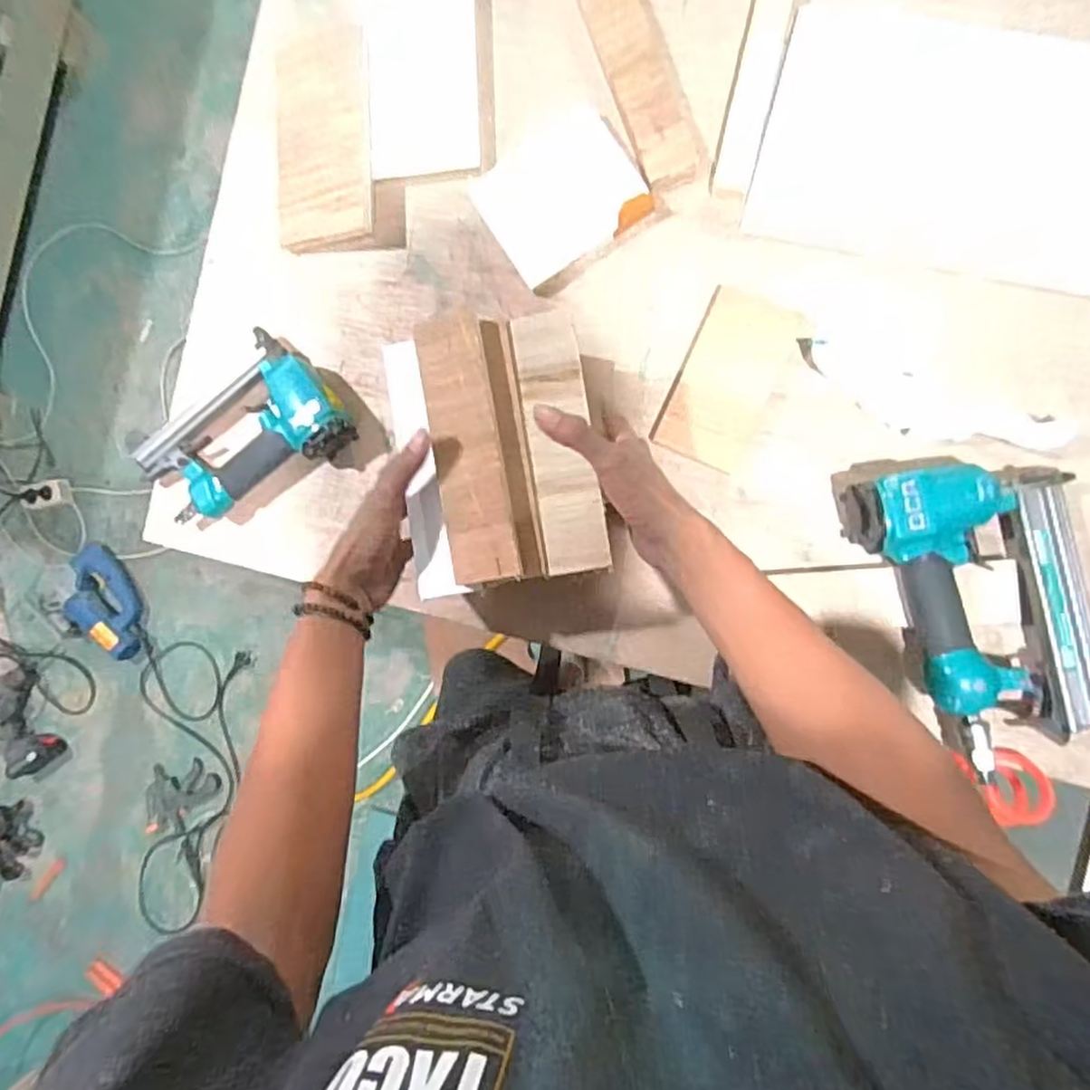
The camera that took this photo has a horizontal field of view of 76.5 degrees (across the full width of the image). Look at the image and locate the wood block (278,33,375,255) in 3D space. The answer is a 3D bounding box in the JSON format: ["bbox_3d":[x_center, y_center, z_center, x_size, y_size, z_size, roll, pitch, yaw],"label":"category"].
[{"bbox_3d":[-0.209,-0.383,0.659,0.095,0.029,0.193,-3,88,8],"label":"wood block"}]

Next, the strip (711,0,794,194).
[{"bbox_3d":[0.185,-0.411,0.609,0.035,0.007,0.206,13,90,8],"label":"strip"}]

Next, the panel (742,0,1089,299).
[{"bbox_3d":[0.361,-0.340,0.582,0.331,0.012,0.221,15,90,8],"label":"panel"}]

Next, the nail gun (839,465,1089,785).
[{"bbox_3d":[0.348,0.045,0.547,0.155,0.062,0.226,-16,86,7],"label":"nail gun"}]

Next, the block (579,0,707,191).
[{"bbox_3d":[0.088,-0.420,0.618,0.058,0.014,0.202,-19,86,7],"label":"block"}]

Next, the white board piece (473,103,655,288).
[{"bbox_3d":[0.014,-0.321,0.632,0.132,0.012,0.121,-32,84,6],"label":"white board piece"}]

